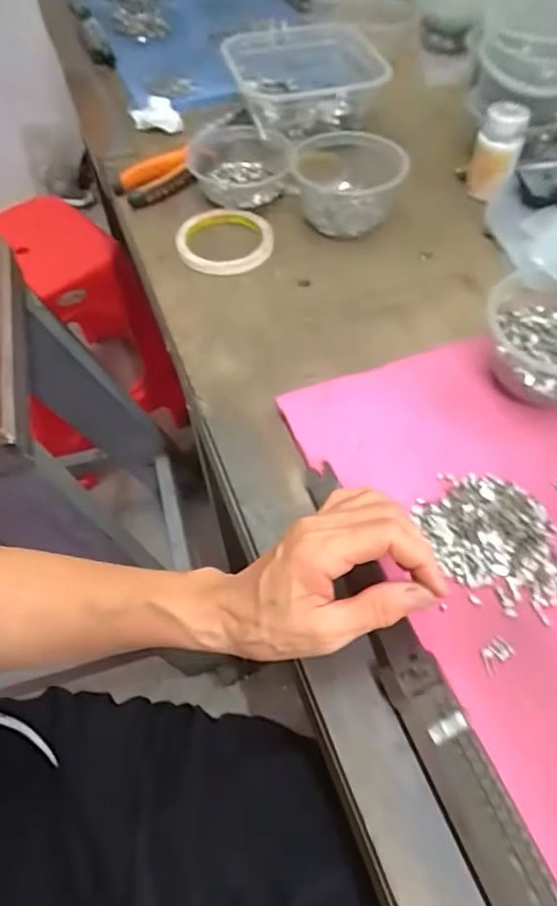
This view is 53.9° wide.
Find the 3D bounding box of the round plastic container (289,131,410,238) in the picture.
[{"bbox_3d":[0.073,-0.289,0.578,0.103,0.060,0.127,-9,58,-6],"label":"round plastic container"}]

